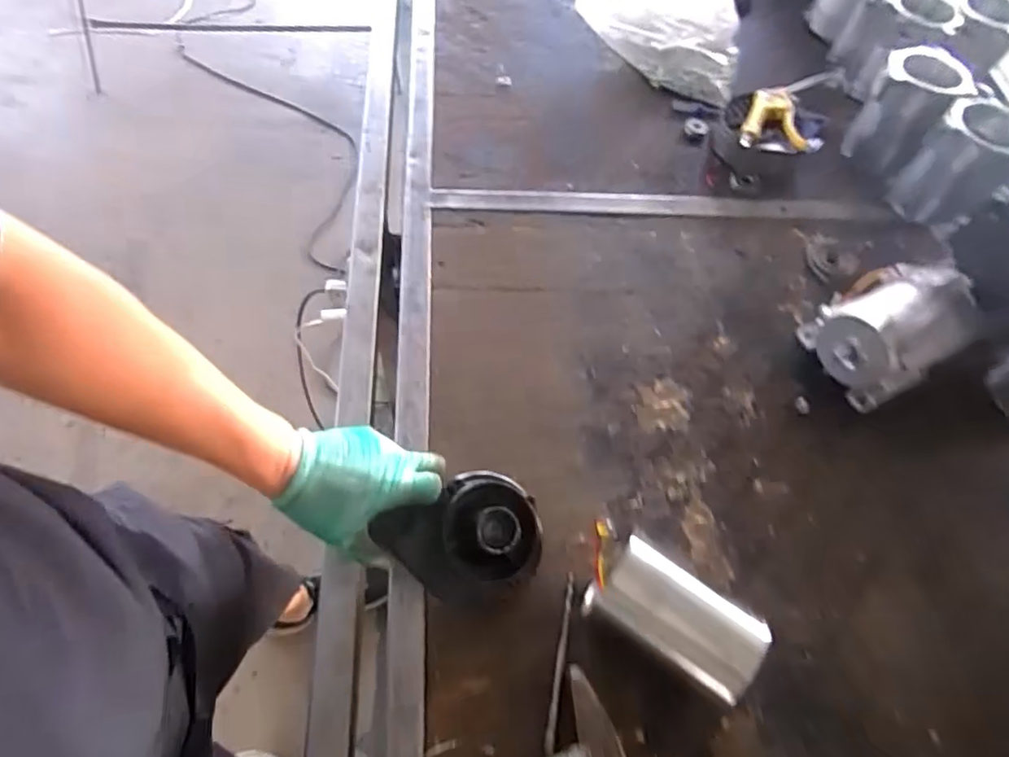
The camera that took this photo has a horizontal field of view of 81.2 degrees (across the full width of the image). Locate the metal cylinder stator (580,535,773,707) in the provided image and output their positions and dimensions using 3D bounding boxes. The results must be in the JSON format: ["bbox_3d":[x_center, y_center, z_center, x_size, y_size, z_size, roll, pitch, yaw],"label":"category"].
[{"bbox_3d":[0.148,0.214,0.529,0.140,0.087,0.080,32,65,10],"label":"metal cylinder stator"}]

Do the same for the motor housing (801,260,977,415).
[{"bbox_3d":[0.439,-0.056,0.675,0.155,0.114,0.123,-28,67,-17],"label":"motor housing"}]

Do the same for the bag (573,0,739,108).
[{"bbox_3d":[0.260,-0.557,0.923,0.266,0.113,0.151,30,65,12],"label":"bag"}]

